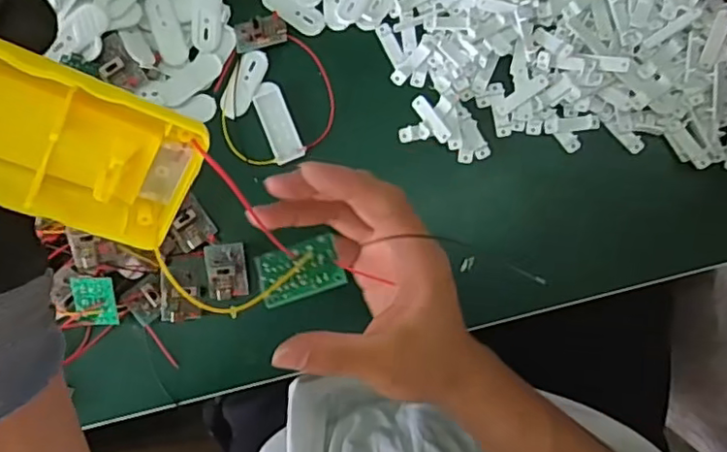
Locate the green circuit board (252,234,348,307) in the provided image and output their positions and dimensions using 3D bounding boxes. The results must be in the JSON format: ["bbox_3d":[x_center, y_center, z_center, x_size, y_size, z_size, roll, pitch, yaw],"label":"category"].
[{"bbox_3d":[-0.027,0.019,0.260,0.035,0.004,0.025,-19,61,-4],"label":"green circuit board"}]

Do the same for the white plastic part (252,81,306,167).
[{"bbox_3d":[-0.059,-0.072,0.418,0.022,0.004,0.056,-21,83,2],"label":"white plastic part"}]

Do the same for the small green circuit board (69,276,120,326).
[{"bbox_3d":[-0.175,0.050,0.396,0.025,0.004,0.035,-6,108,-11],"label":"small green circuit board"}]

